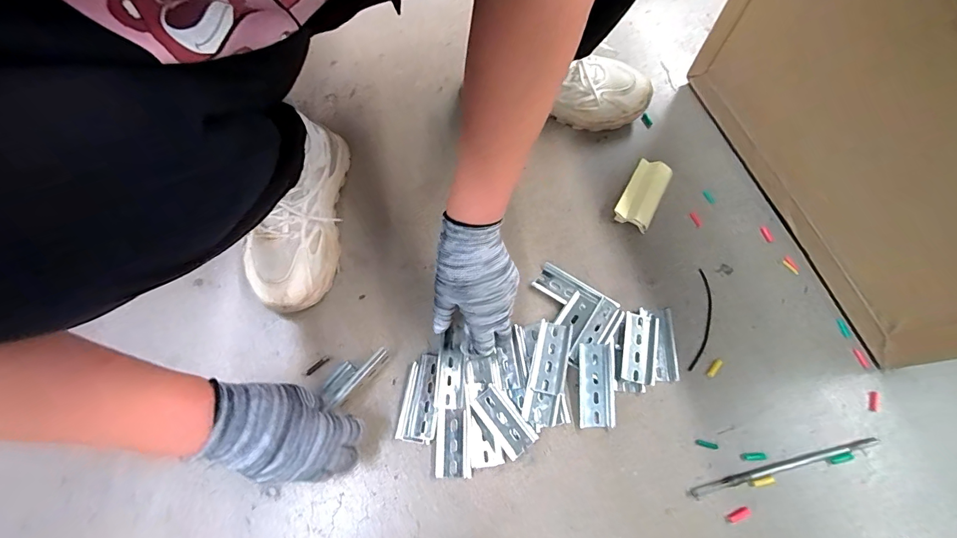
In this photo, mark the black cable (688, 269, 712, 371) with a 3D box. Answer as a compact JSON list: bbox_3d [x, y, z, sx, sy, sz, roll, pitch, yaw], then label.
[{"bbox_3d":[0.257,0.059,0.465,0.020,0.005,0.122,15,68,8],"label":"black cable"}]

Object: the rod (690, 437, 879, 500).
[{"bbox_3d":[0.304,0.196,0.401,0.191,0.005,0.009,-15,67,-4],"label":"rod"}]

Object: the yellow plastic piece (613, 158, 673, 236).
[{"bbox_3d":[0.213,-0.097,0.528,0.045,0.023,0.096,27,70,13],"label":"yellow plastic piece"}]

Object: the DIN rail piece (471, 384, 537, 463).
[{"bbox_3d":[0.026,0.159,0.425,0.036,0.010,0.070,-35,70,-13],"label":"DIN rail piece"}]

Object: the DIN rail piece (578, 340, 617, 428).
[{"bbox_3d":[0.128,0.124,0.436,0.040,0.013,0.087,3,67,3],"label":"DIN rail piece"}]

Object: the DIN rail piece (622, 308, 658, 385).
[{"bbox_3d":[0.180,0.086,0.451,0.037,0.008,0.081,10,67,6],"label":"DIN rail piece"}]

